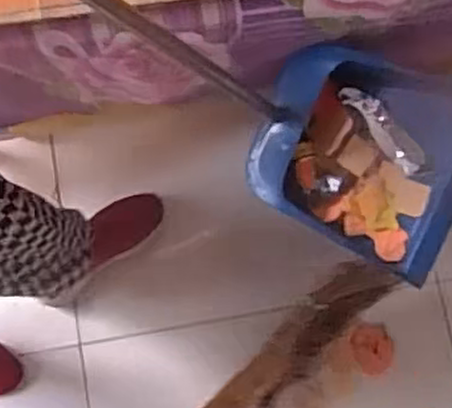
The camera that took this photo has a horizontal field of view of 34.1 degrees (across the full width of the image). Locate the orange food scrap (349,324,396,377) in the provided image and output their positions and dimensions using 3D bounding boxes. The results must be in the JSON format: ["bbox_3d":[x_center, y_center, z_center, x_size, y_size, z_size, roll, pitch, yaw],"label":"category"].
[{"bbox_3d":[0.247,0.243,1.232,0.068,0.010,0.081,-16,74,-3],"label":"orange food scrap"}]

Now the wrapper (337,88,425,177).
[{"bbox_3d":[0.204,-0.098,0.949,0.038,0.021,0.137,-40,77,-9],"label":"wrapper"}]

